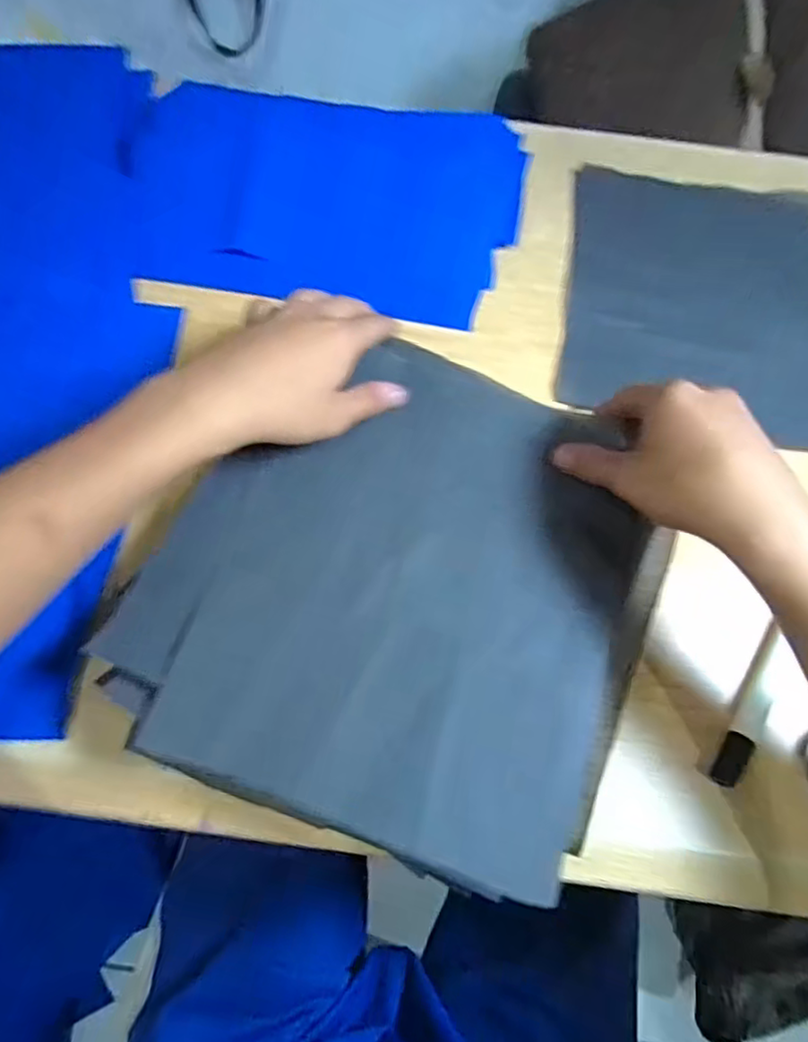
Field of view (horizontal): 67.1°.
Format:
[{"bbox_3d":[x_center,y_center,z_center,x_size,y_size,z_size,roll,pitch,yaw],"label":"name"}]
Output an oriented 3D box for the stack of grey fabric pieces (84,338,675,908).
[{"bbox_3d":[0.005,0.027,0.325,0.246,0.018,0.257,24,67,8],"label":"stack of grey fabric pieces"}]

